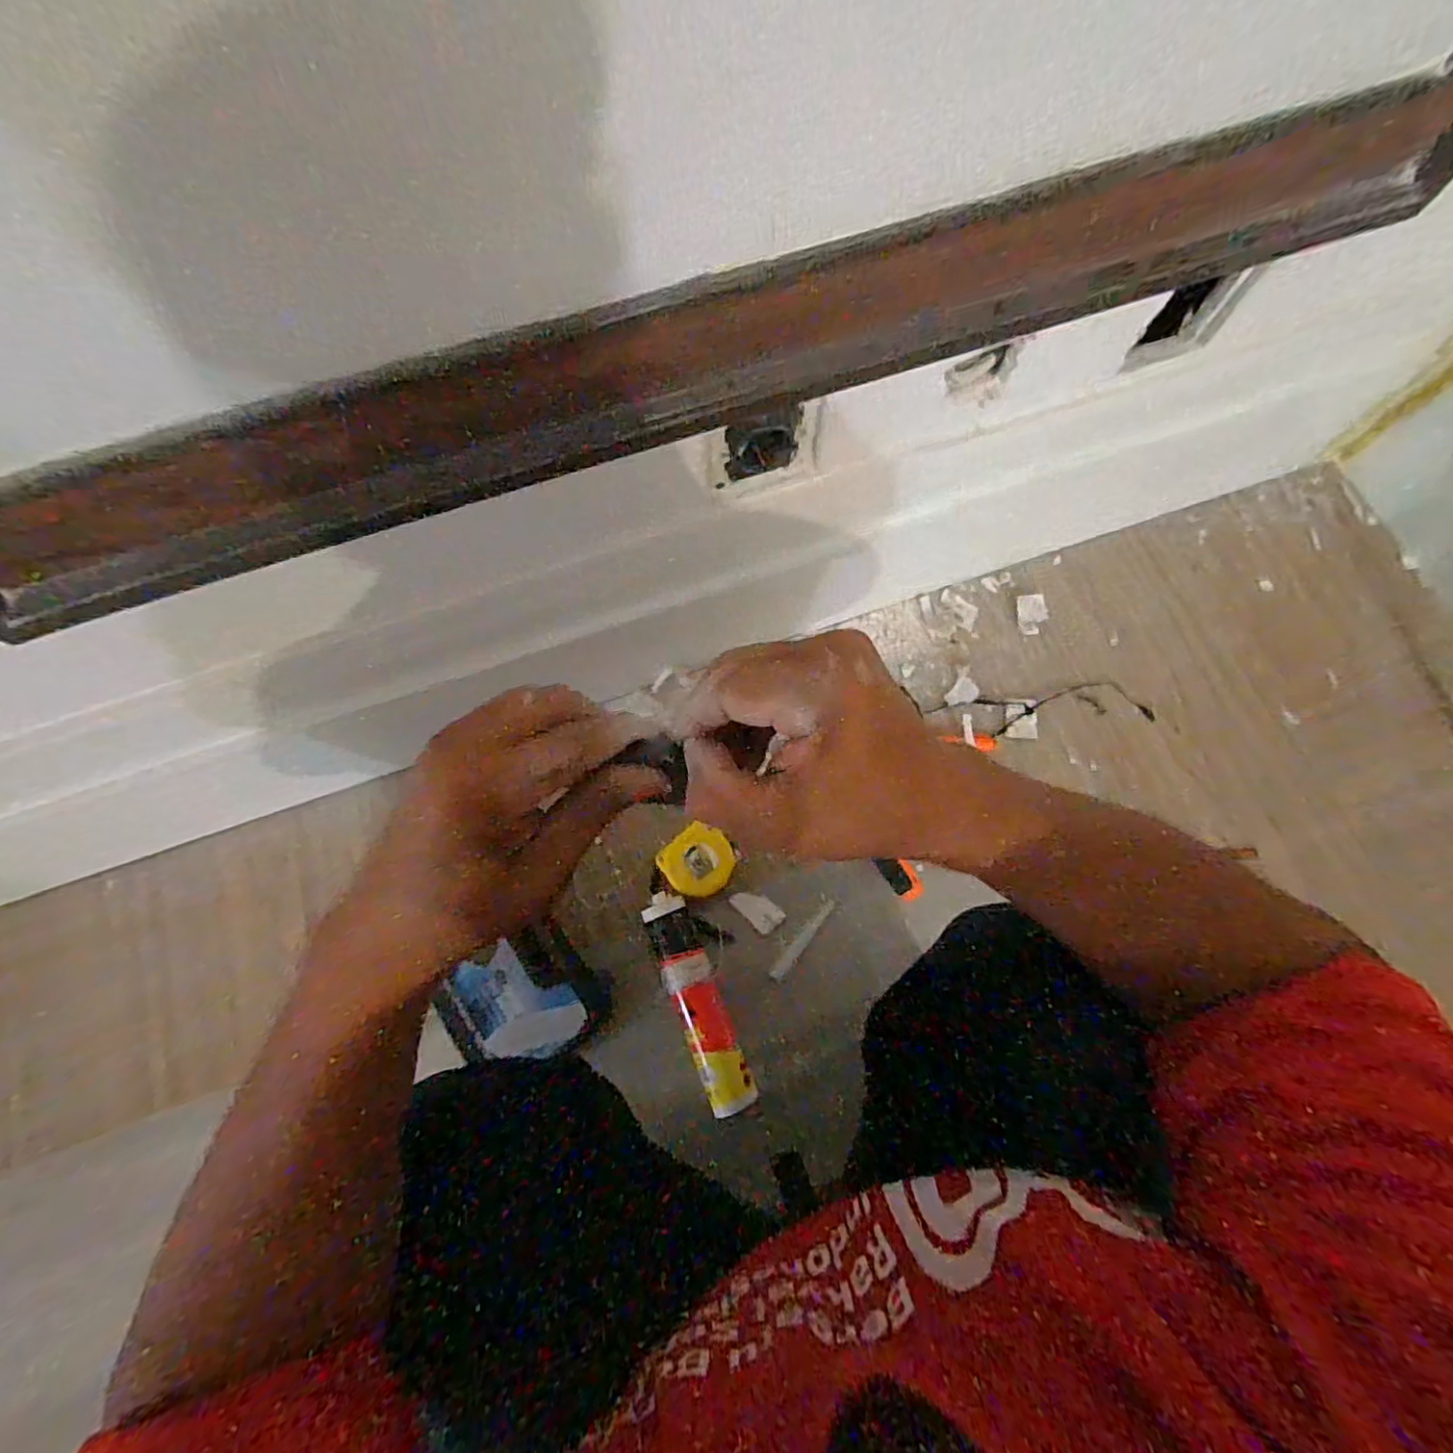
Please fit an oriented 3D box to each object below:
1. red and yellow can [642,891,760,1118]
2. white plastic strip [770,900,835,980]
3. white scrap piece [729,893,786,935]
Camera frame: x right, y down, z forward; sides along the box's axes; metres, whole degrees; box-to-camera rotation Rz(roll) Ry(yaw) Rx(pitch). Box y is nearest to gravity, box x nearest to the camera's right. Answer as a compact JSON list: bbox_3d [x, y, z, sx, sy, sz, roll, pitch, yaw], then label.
[{"bbox_3d":[-0.031,0.288,0.675,0.048,0.042,0.220,-24,81,-4],"label":"red and yellow can"},{"bbox_3d":[0.085,0.236,0.708,0.015,0.008,0.104,39,79,11],"label":"white plastic strip"},{"bbox_3d":[0.035,0.209,0.727,0.059,0.004,0.034,43,80,11],"label":"white scrap piece"}]

